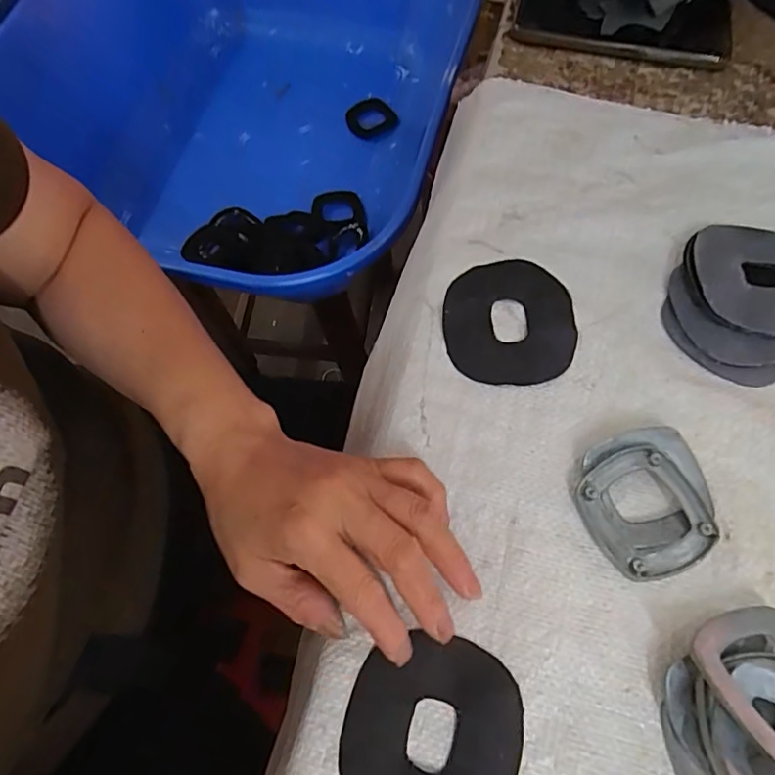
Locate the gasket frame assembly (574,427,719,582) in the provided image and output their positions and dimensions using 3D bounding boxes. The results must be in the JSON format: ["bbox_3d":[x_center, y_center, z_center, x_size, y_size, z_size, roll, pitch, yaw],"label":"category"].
[{"bbox_3d":[0.135,0.058,0.288,0.067,0.012,0.069,-18,67,-7],"label":"gasket frame assembly"}]

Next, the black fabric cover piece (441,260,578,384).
[{"bbox_3d":[0.073,-0.039,0.336,0.076,0.006,0.079,-1,66,1],"label":"black fabric cover piece"}]

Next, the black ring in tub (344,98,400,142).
[{"bbox_3d":[-0.022,-0.357,0.745,0.065,0.017,0.055,33,71,16],"label":"black ring in tub"}]

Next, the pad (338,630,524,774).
[{"bbox_3d":[0.020,0.156,0.252,0.076,0.004,0.079,13,66,7],"label":"pad"}]

